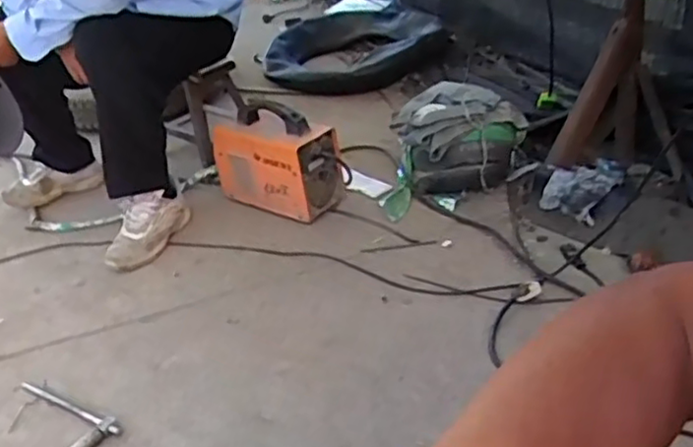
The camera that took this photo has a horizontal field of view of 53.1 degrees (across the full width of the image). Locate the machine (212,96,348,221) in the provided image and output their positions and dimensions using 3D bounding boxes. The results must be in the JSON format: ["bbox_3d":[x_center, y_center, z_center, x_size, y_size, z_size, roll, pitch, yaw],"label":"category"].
[{"bbox_3d":[-0.156,-0.140,1.572,0.292,0.262,0.124,16,39,34],"label":"machine"}]

